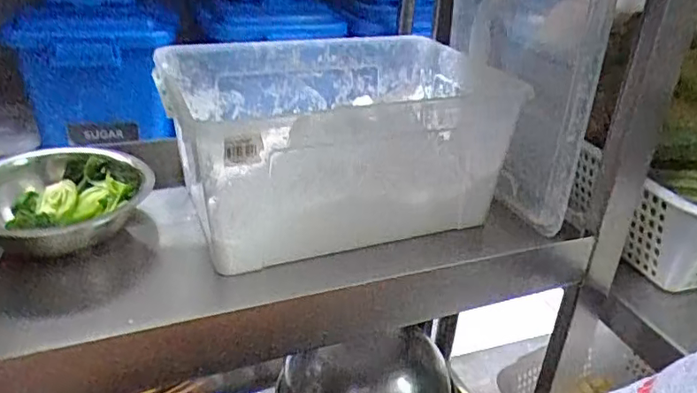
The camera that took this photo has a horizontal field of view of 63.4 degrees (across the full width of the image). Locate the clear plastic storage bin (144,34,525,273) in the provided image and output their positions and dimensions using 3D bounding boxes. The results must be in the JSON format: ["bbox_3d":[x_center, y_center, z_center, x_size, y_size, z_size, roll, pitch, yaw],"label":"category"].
[{"bbox_3d":[-0.019,-0.060,0.565,0.303,0.144,0.216,-9,31,-23],"label":"clear plastic storage bin"}]

